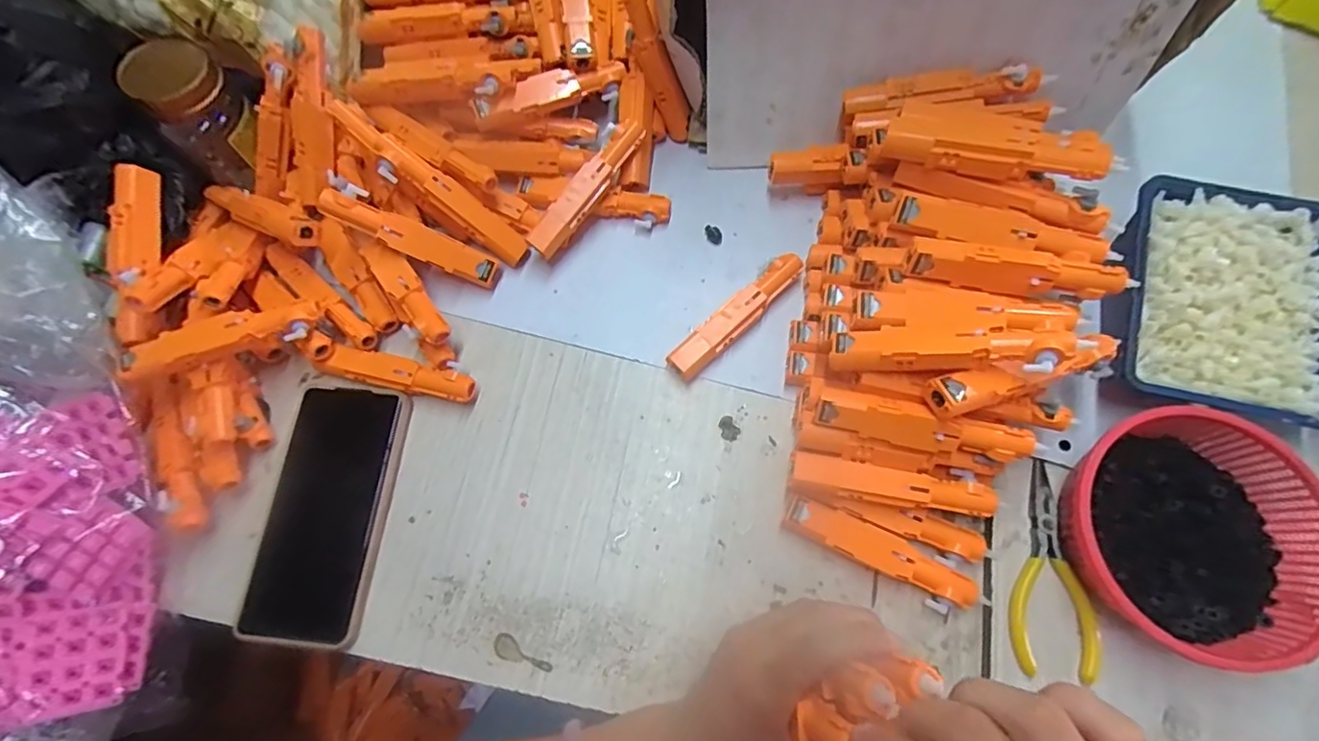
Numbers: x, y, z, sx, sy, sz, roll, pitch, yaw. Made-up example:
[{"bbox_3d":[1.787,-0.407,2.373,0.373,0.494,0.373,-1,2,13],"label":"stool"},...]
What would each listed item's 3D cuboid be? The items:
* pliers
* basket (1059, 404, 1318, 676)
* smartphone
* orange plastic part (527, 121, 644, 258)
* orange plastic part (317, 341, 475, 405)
[{"bbox_3d":[0.236,0.117,0.336,0.047,0.009,0.121,9,70,5],"label":"pliers"},{"bbox_3d":[0.305,0.092,0.325,0.129,0.055,0.132,-1,69,2],"label":"basket"},{"bbox_3d":[-0.219,0.091,0.367,0.079,0.017,0.158,4,69,3],"label":"smartphone"},{"bbox_3d":[-0.055,-0.136,0.415,0.023,0.022,0.118,36,87,14],"label":"orange plastic part"},{"bbox_3d":[-0.180,0.004,0.393,0.106,0.022,0.021,12,70,6],"label":"orange plastic part"}]

